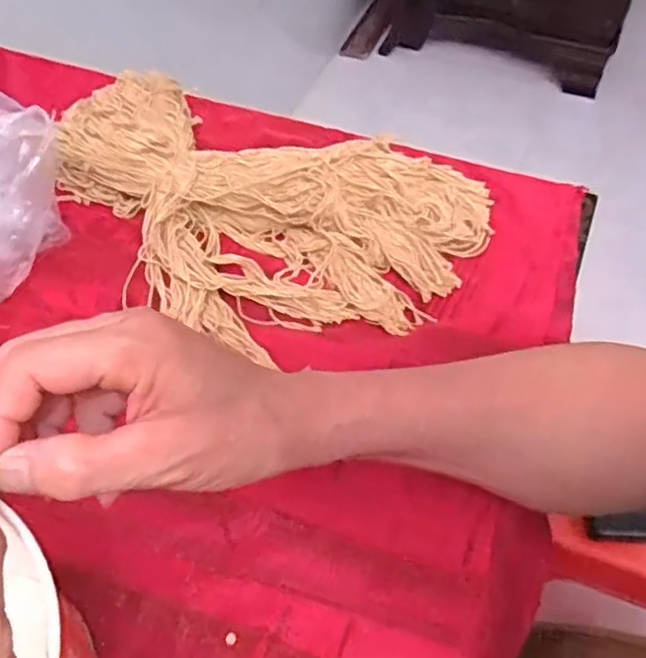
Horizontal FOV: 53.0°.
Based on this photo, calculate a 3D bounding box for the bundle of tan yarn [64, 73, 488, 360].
[{"bbox_3d":[-0.063,-0.114,0.541,0.370,0.042,0.246,26,59,19],"label":"bundle of tan yarn"}]

